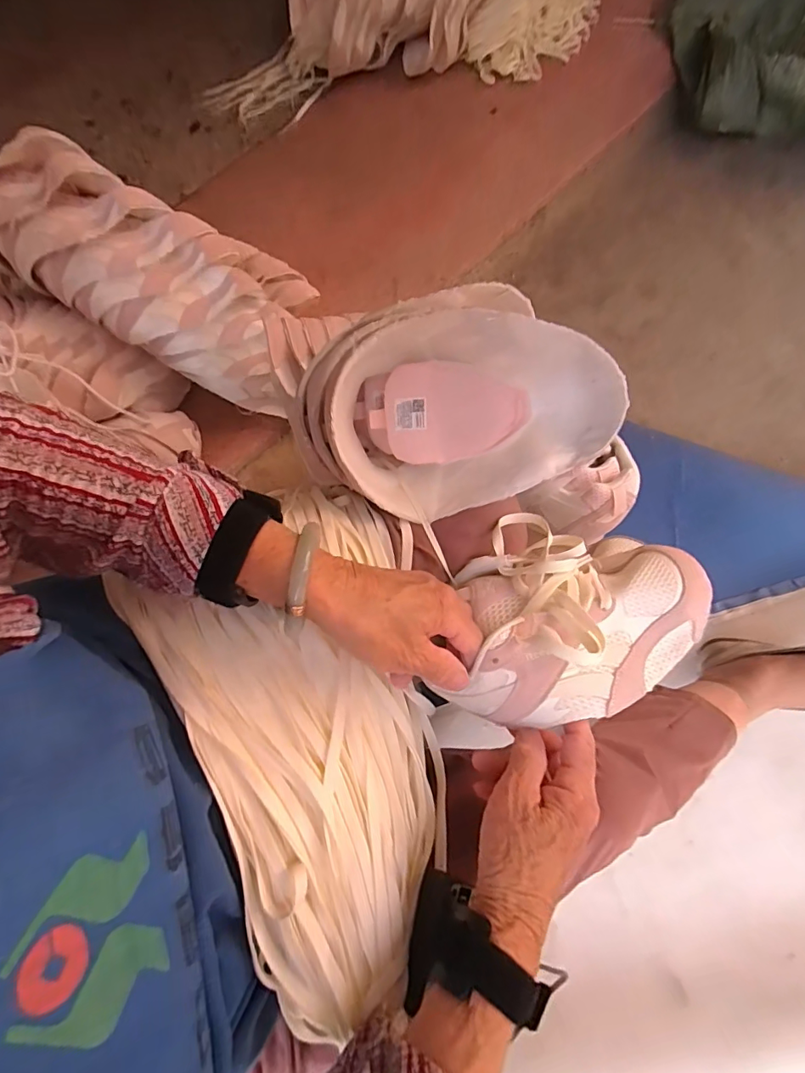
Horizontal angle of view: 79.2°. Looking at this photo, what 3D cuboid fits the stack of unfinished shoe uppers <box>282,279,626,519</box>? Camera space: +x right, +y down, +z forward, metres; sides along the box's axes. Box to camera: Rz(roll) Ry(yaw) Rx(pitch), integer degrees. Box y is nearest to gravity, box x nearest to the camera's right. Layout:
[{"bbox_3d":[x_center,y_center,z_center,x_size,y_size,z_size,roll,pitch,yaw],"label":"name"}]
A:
[{"bbox_3d":[0.034,-0.096,0.389,0.233,0.120,0.155,-15,72,1],"label":"stack of unfinished shoe uppers"}]

